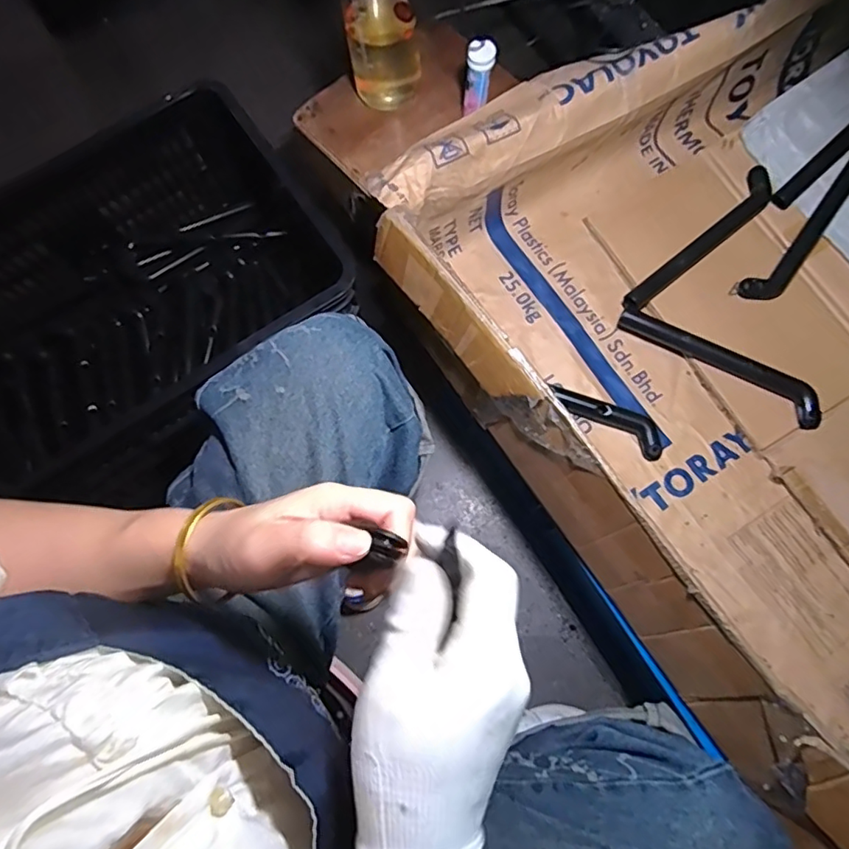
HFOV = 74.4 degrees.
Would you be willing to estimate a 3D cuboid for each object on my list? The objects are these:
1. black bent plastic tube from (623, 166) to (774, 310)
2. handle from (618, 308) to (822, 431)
[{"bbox_3d":[0.341,-0.220,0.689,0.242,0.031,0.041,-44,79,-9],"label":"black bent plastic tube"},{"bbox_3d":[0.346,-0.075,0.653,0.247,0.027,0.040,34,79,9],"label":"handle"}]

